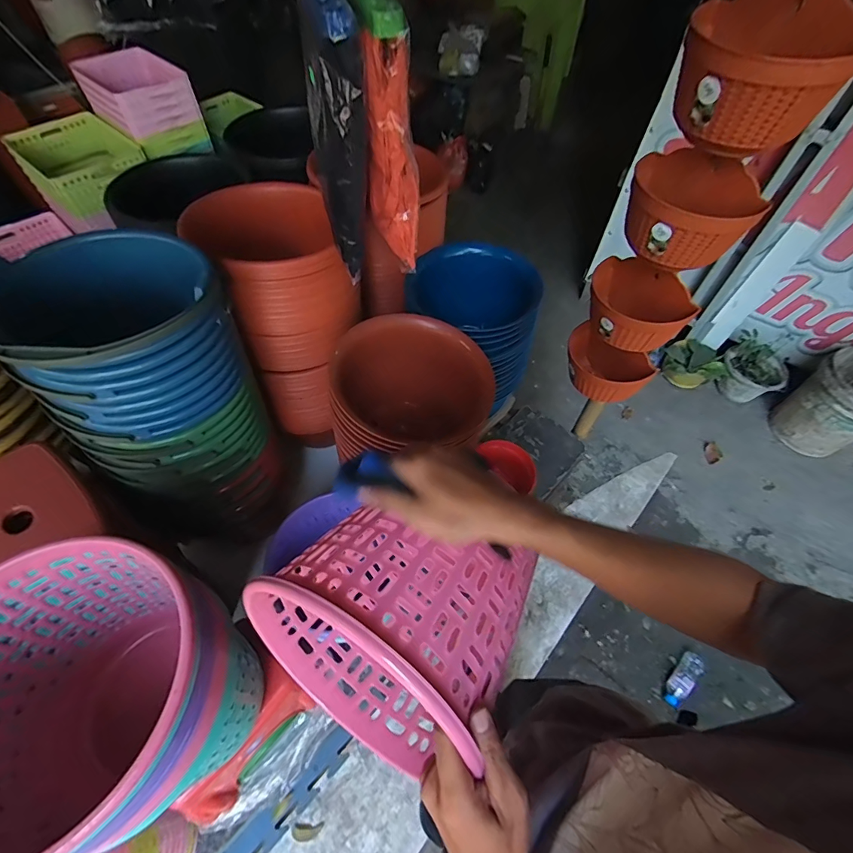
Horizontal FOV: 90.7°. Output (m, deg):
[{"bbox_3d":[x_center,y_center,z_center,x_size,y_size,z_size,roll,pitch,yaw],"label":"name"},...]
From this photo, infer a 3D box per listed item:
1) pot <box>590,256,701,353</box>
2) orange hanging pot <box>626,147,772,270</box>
[{"bbox_3d":[0.404,-0.240,0.842,0.197,0.132,0.146,36,63,21],"label":"pot"},{"bbox_3d":[0.427,-0.362,0.683,0.183,0.141,0.193,0,56,-1],"label":"orange hanging pot"}]

